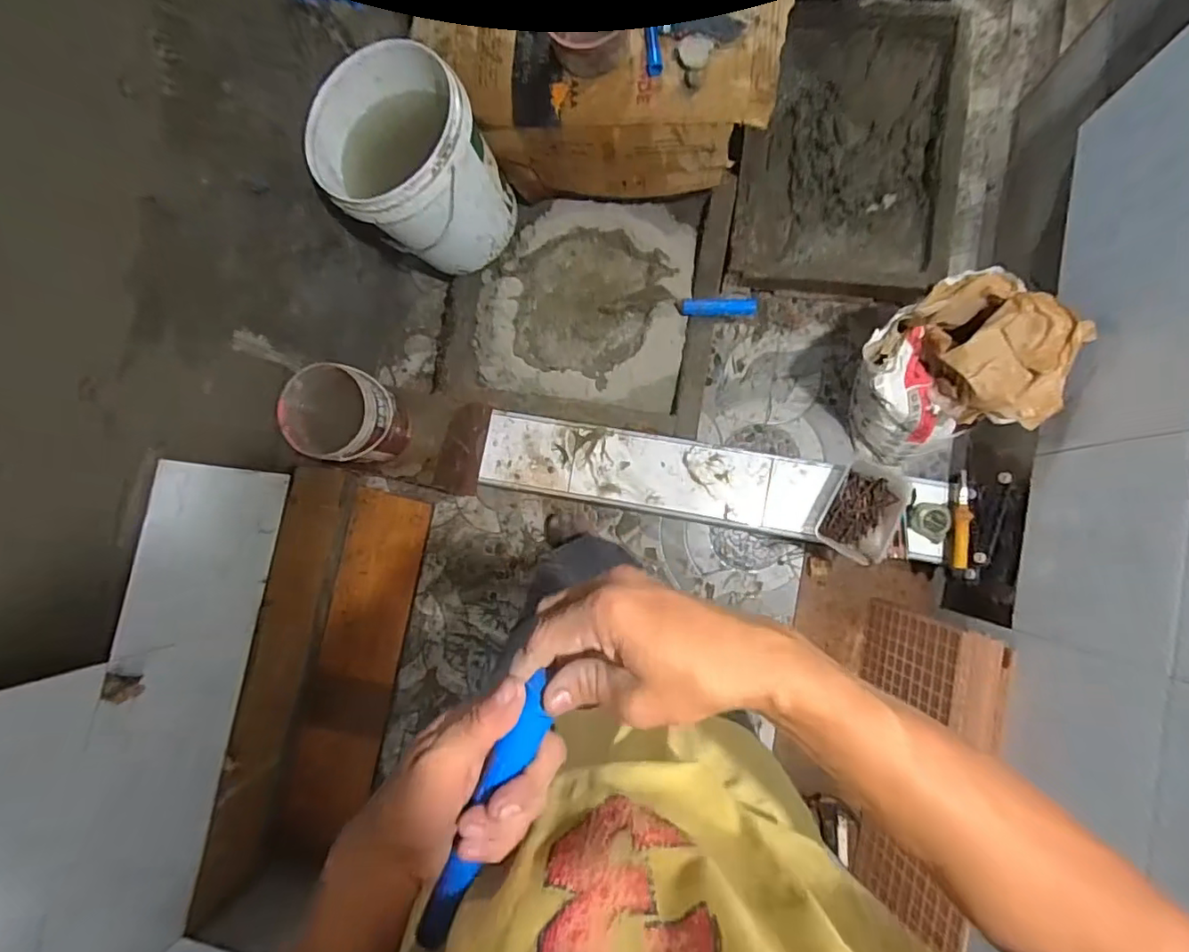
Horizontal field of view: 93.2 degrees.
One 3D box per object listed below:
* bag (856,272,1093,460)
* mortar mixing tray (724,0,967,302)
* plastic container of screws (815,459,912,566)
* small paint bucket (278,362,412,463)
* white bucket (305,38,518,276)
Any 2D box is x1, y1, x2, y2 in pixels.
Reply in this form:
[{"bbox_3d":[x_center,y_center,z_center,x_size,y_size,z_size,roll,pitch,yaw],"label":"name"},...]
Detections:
[{"bbox_3d":[0.611,-0.169,1.019,0.276,0.356,0.224,40,88,7],"label":"bag"},{"bbox_3d":[0.548,-0.722,1.232,0.429,0.114,0.646,7,84,5],"label":"mortar mixing tray"},{"bbox_3d":[0.517,0.067,1.068,0.132,0.062,0.178,25,86,6],"label":"plastic container of screws"},{"bbox_3d":[-0.504,-0.116,1.153,0.191,0.168,0.190,7,84,5],"label":"small paint bucket"},{"bbox_3d":[-0.370,-0.624,1.139,0.313,0.299,0.354,-37,82,-1],"label":"white bucket"}]

